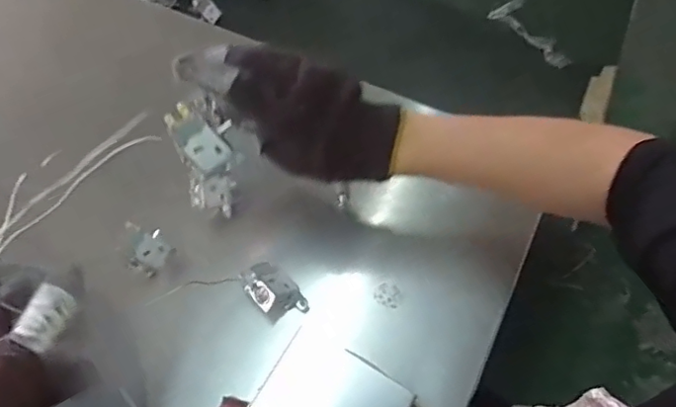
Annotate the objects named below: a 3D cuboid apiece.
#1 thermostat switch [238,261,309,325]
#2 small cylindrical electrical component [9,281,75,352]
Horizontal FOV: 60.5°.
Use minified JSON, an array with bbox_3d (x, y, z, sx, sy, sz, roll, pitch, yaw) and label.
[{"bbox_3d":[-0.064,0.087,0.571,0.042,0.044,0.060,-36,71,-12],"label":"thermostat switch"},{"bbox_3d":[-0.187,0.072,0.373,0.022,0.016,0.038,17,69,9],"label":"small cylindrical electrical component"}]

